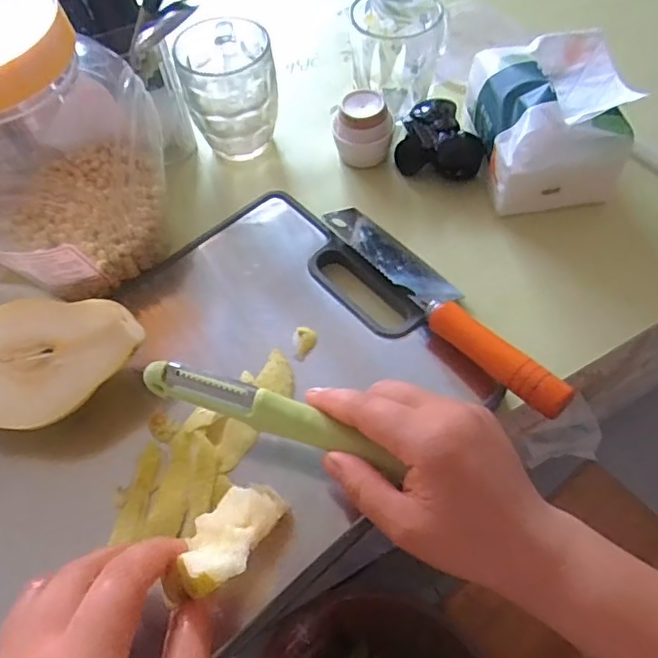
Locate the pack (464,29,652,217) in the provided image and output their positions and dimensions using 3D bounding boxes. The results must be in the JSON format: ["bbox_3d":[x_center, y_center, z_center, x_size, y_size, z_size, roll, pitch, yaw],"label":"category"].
[{"bbox_3d":[0.169,-0.163,0.447,0.098,0.074,0.122,-5,58,1],"label":"pack"}]

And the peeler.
[{"bbox_3d":[-0.031,0.047,0.314,0.147,0.014,0.019,19,61,8],"label":"peeler"}]

